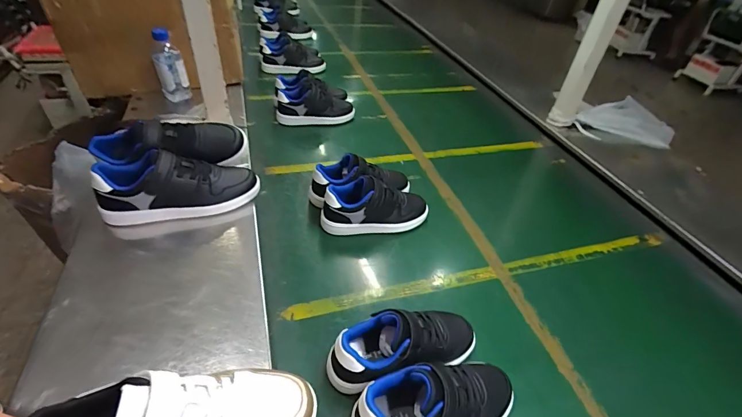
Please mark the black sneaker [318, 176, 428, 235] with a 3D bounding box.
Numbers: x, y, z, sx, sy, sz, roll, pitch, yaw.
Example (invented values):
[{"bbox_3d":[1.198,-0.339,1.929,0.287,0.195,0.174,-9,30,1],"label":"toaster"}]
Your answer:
[{"bbox_3d":[0.007,-0.008,0.645,0.191,0.084,0.071,-2,43,-7],"label":"black sneaker"}]

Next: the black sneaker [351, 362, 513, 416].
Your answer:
[{"bbox_3d":[0.075,0.216,0.409,0.193,0.089,0.078,-7,44,-13],"label":"black sneaker"}]

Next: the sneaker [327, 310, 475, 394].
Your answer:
[{"bbox_3d":[0.044,0.167,0.457,0.192,0.089,0.069,-11,45,-16],"label":"sneaker"}]

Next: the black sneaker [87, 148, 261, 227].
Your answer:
[{"bbox_3d":[-0.308,-0.032,0.594,0.227,0.111,0.079,-6,44,-12],"label":"black sneaker"}]

